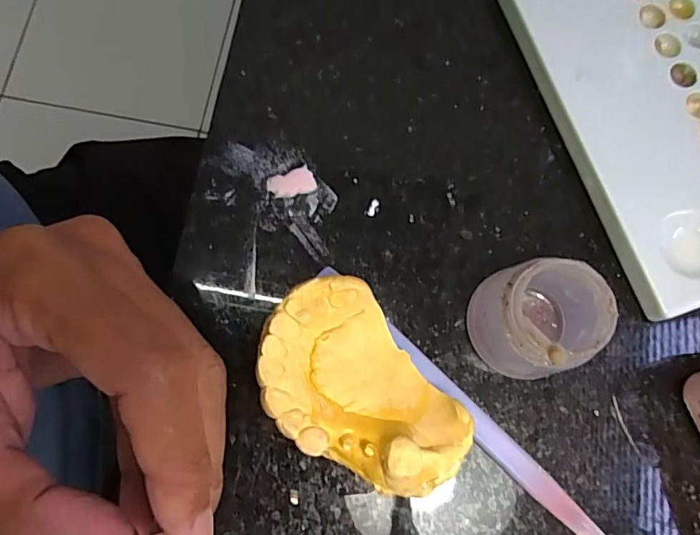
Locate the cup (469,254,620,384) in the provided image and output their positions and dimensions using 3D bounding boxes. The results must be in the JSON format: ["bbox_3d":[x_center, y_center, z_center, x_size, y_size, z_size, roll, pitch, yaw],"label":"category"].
[{"bbox_3d":[0.061,0.017,0.170,0.036,0.041,0.034,0,78,1],"label":"cup"}]

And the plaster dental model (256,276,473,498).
[{"bbox_3d":[0.002,0.040,0.167,0.043,0.037,0.069,-38,80,-7],"label":"plaster dental model"}]

